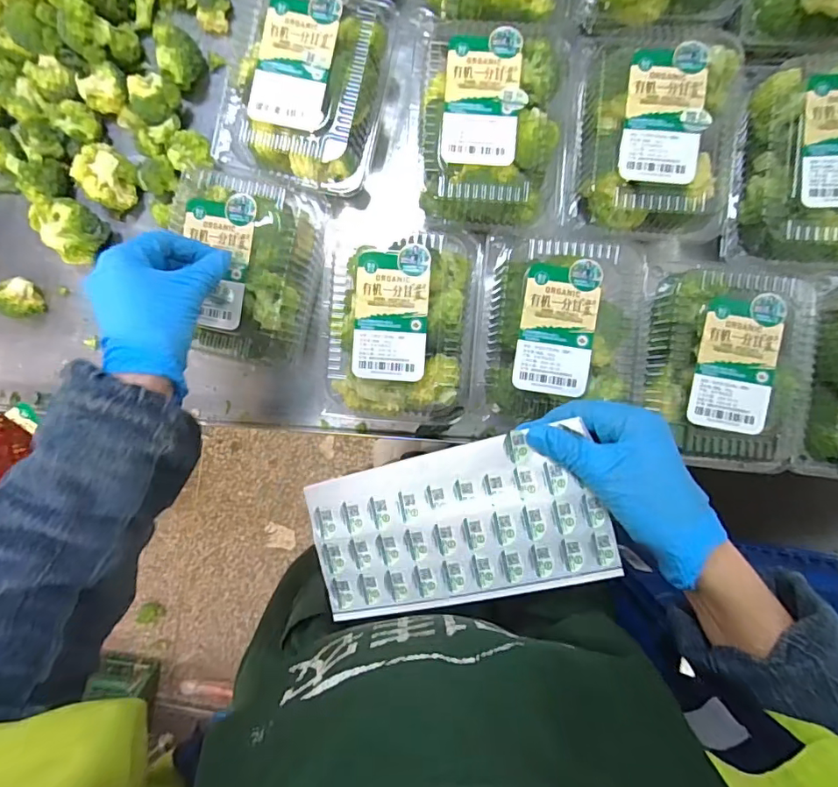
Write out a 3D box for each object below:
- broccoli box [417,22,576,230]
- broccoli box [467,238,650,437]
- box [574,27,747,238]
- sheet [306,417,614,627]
[{"bbox_3d":[0.068,-0.228,0.448,0.141,0.058,0.167,3,92,2],"label":"broccoli box"},{"bbox_3d":[0.125,-0.053,0.462,0.143,0.079,0.177,4,92,2],"label":"broccoli box"},{"bbox_3d":[0.209,-0.224,0.452,0.131,0.076,0.156,5,92,2],"label":"box"},{"bbox_3d":[0.026,0.093,0.370,0.201,0.016,0.107,-13,91,3],"label":"sheet"}]

